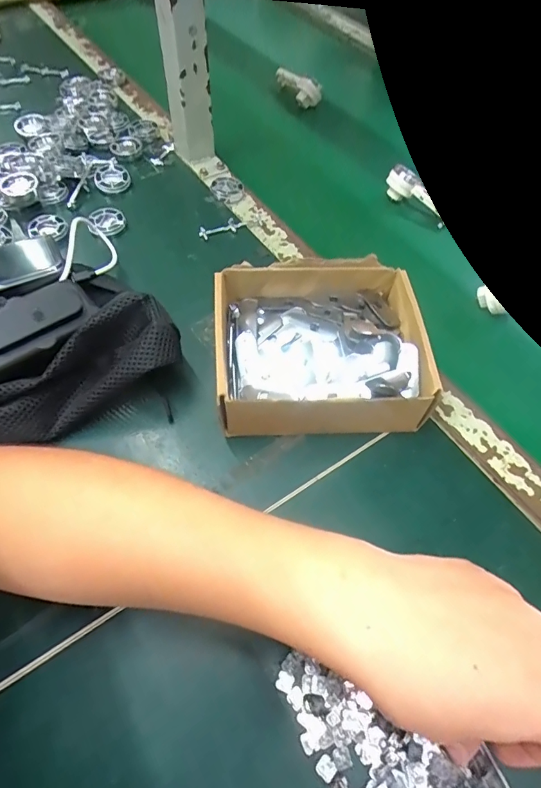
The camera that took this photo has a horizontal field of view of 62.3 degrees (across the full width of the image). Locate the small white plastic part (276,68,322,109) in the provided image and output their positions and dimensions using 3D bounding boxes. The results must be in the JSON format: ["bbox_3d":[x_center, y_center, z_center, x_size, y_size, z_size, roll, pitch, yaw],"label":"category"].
[{"bbox_3d":[0.044,-0.473,0.685,0.036,0.034,0.080,-25,61,-15],"label":"small white plastic part"}]

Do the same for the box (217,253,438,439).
[{"bbox_3d":[0.041,-0.040,0.384,0.168,0.059,0.146,-3,58,-2],"label":"box"}]

